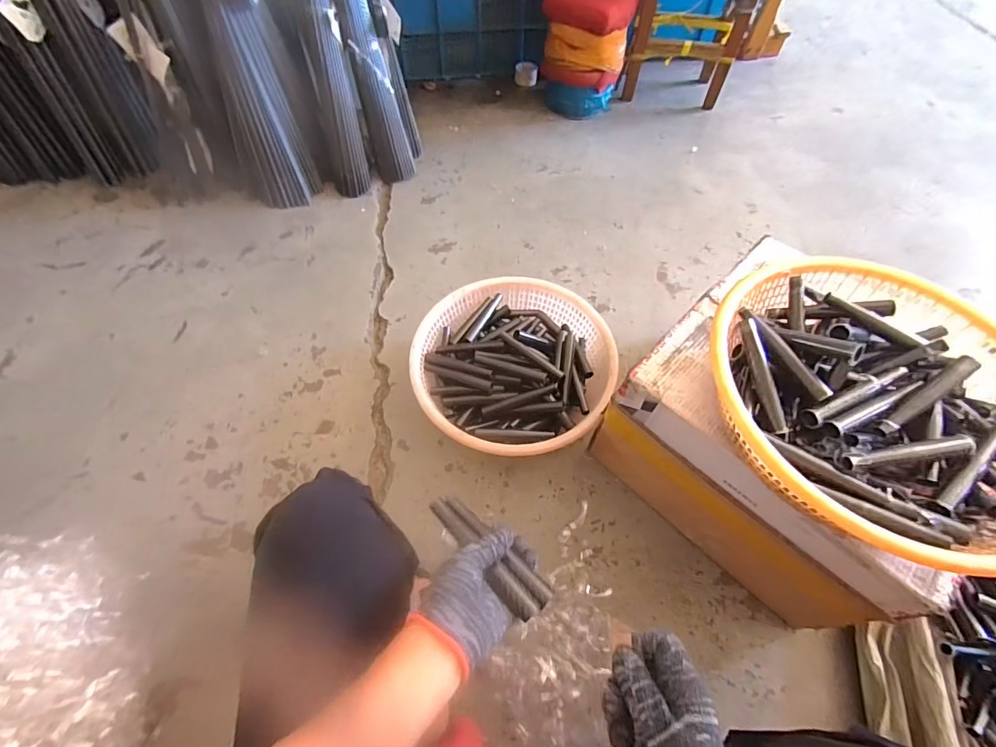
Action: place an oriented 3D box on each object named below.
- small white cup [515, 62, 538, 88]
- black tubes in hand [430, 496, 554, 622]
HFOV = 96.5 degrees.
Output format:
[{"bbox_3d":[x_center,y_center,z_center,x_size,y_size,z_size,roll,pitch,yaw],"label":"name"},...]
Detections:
[{"bbox_3d":[0.103,-1.100,1.628,0.086,0.057,0.070,1,61,-1],"label":"small white cup"},{"bbox_3d":[-0.010,0.181,0.455,0.148,0.030,0.038,41,67,21],"label":"black tubes in hand"}]

